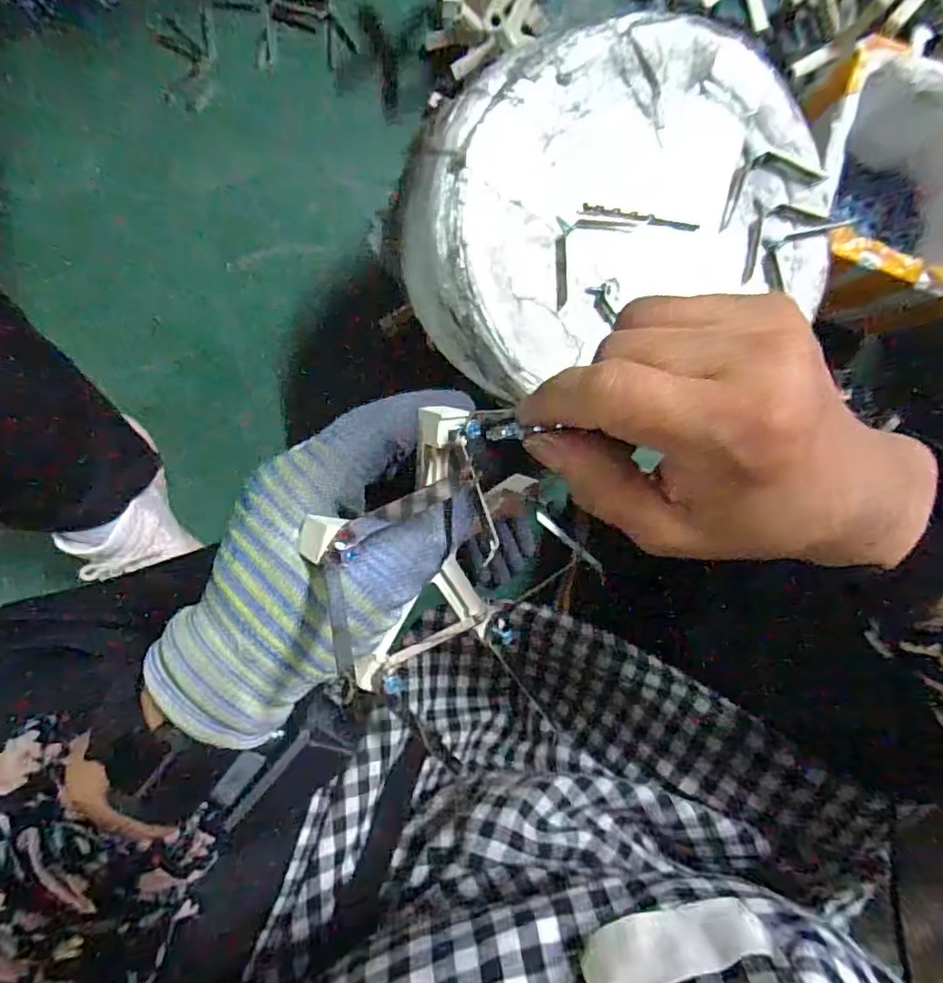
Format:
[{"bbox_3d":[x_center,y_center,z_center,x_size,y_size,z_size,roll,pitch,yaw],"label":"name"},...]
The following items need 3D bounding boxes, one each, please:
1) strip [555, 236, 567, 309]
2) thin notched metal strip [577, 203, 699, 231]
[{"bbox_3d":[0.059,-0.142,0.374,0.007,0.004,0.046,-3,94,-7],"label":"strip"},{"bbox_3d":[0.111,-0.178,0.377,0.084,0.008,0.008,4,93,-8],"label":"thin notched metal strip"}]

